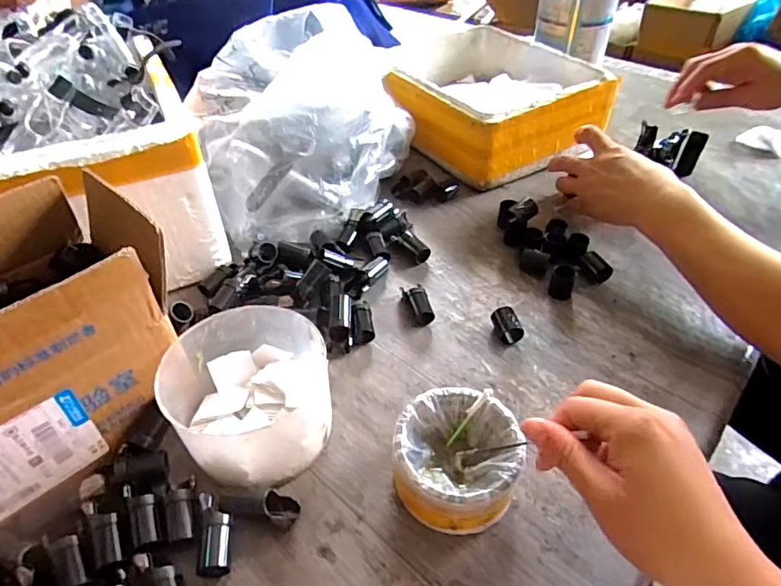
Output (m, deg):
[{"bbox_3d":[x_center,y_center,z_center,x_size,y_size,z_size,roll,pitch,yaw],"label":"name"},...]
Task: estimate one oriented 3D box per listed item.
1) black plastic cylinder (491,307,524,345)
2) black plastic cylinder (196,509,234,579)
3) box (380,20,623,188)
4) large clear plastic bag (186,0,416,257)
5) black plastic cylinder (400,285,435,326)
[{"bbox_3d":[0.108,0.030,0.460,0.019,0.019,0.033,-14,45,-13],"label":"black plastic cylinder"},{"bbox_3d":[-0.112,0.164,0.322,0.020,0.021,0.037,-5,44,-5],"label":"black plastic cylinder"},{"bbox_3d":[0.125,-0.276,0.709,0.239,0.105,0.269,-23,48,-22],"label":"box"},{"bbox_3d":[-0.098,-0.215,0.604,0.244,0.159,0.302,-1,44,-1],"label":"large clear plastic bag"},{"bbox_3d":[0.027,0.012,0.482,0.020,0.021,0.041,-15,45,-15],"label":"black plastic cylinder"}]

